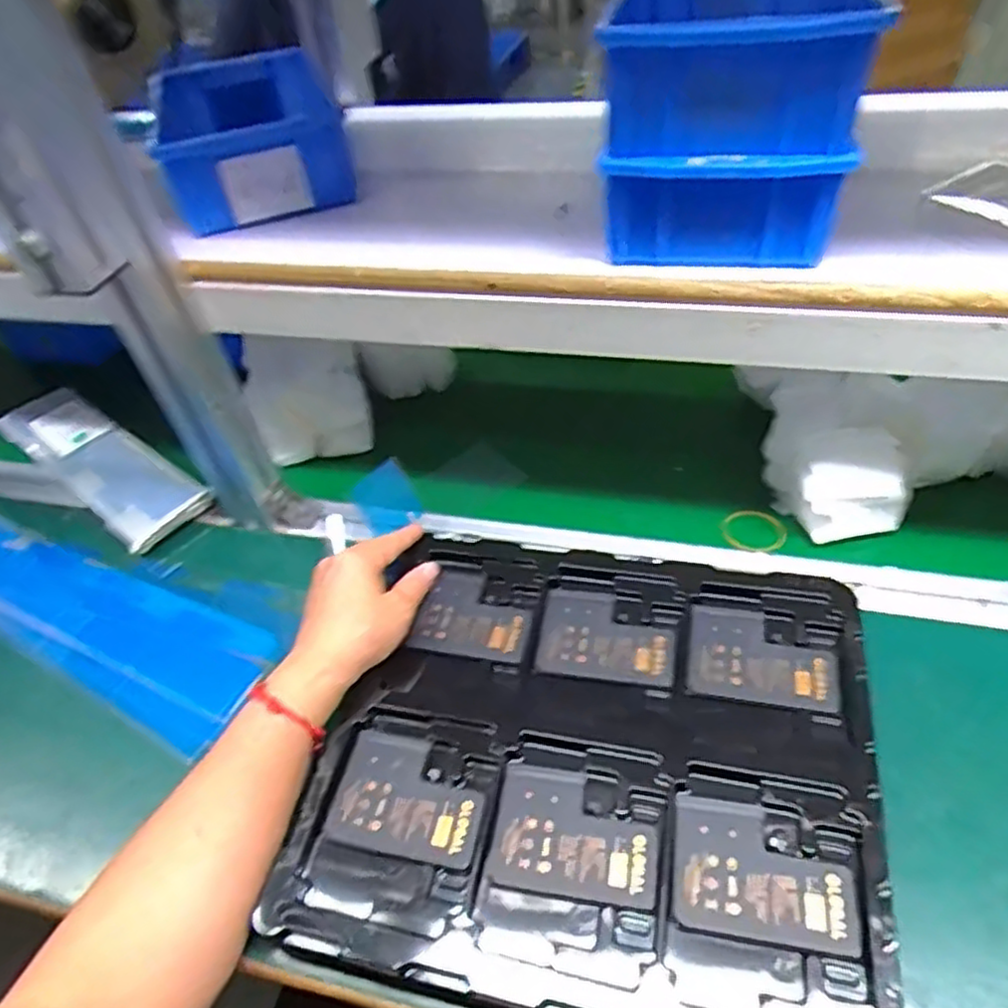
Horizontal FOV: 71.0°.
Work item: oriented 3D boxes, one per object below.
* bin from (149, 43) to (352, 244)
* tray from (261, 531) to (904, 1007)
[{"bbox_3d":[-0.210,-0.317,0.588,0.129,0.060,0.262,-17,46,-9],"label":"bin"},{"bbox_3d":[0.055,0.144,0.433,0.315,0.016,0.284,7,48,14],"label":"tray"}]

